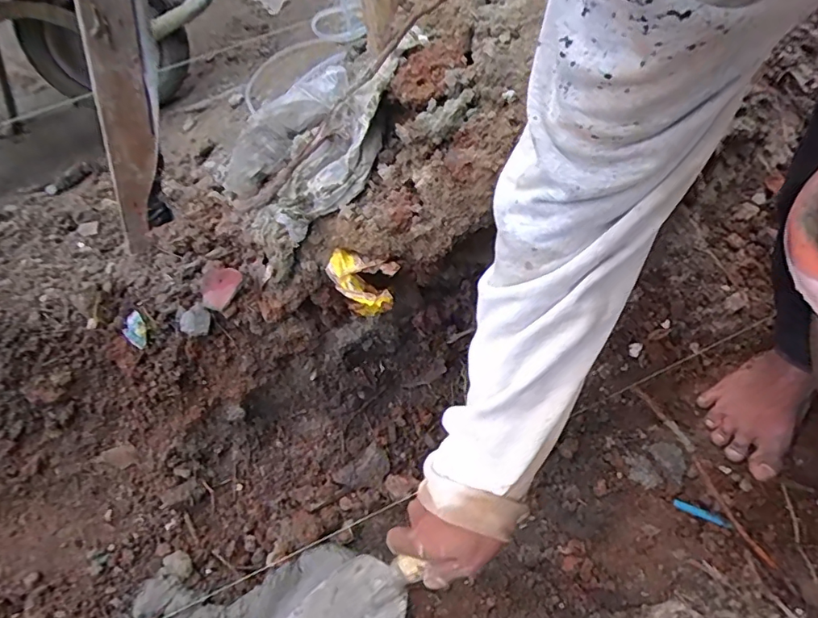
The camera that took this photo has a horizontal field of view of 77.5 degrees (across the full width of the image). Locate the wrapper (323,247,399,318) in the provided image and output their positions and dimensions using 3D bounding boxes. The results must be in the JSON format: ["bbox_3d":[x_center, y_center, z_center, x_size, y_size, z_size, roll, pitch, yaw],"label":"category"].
[{"bbox_3d":[-0.049,-0.019,0.498,0.071,0.054,0.052,9,54,13],"label":"wrapper"}]

